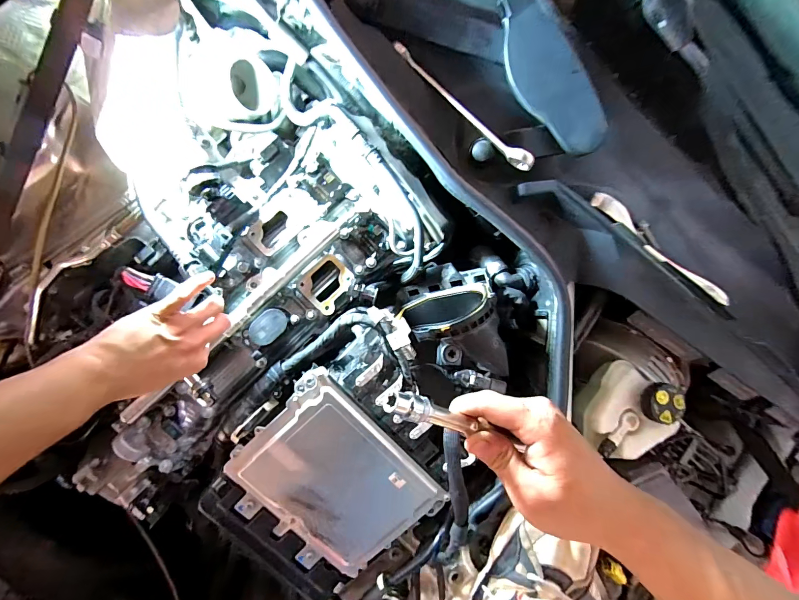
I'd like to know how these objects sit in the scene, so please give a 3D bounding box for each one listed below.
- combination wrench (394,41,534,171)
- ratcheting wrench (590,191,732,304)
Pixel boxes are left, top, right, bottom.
[{"bbox_3d":[0.065,-0.212,0.382,0.013,0.021,0.210,-38,76,-8],"label":"combination wrench"},{"bbox_3d":[0.300,-0.053,0.399,0.205,0.014,0.027,37,84,-7],"label":"ratcheting wrench"}]

